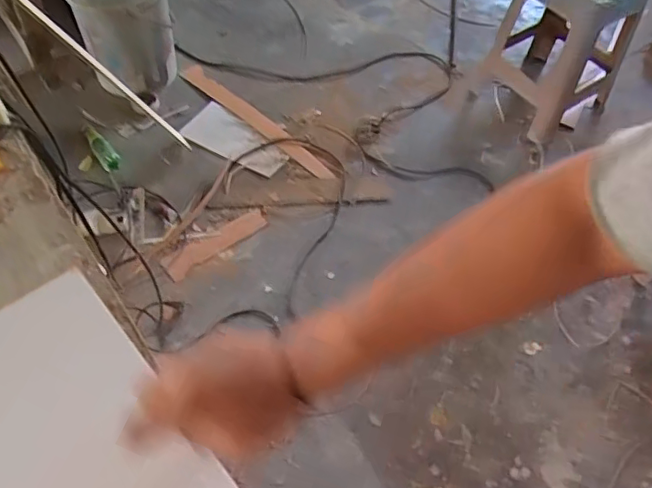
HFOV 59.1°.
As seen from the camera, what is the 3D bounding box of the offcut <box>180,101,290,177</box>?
[{"bbox_3d":[-0.291,-0.343,1.869,0.369,0.014,0.174,32,58,18],"label":"offcut"}]

